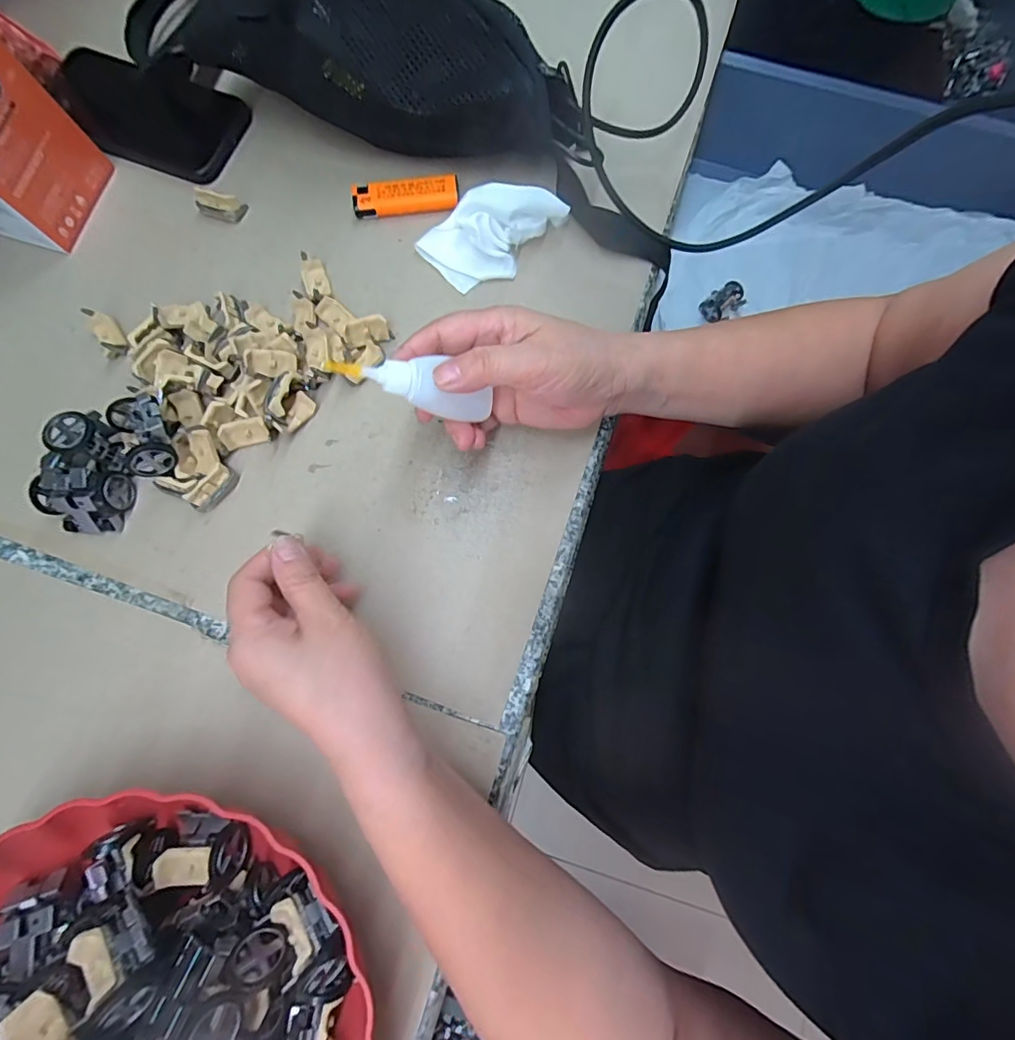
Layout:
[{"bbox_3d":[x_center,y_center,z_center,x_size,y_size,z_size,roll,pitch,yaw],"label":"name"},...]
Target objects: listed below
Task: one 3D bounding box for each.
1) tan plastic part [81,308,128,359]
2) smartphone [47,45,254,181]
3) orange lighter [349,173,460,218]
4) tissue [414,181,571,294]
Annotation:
[{"bbox_3d":[-0.291,-0.135,0.349,0.018,0.015,0.039,-37,79,-6],"label":"tan plastic part"},{"bbox_3d":[-0.300,-0.333,0.395,0.172,0.009,0.080,23,79,6],"label":"smartphone"},{"bbox_3d":[-0.078,-0.247,0.370,0.080,0.016,0.022,-5,78,0],"label":"orange lighter"},{"bbox_3d":[-0.009,-0.209,0.351,0.109,0.033,0.055,-17,78,-3],"label":"tissue"}]

